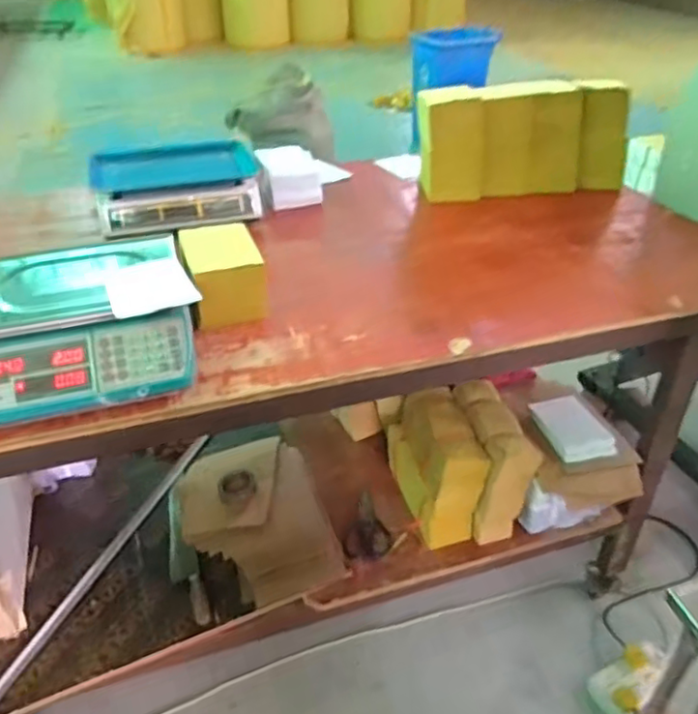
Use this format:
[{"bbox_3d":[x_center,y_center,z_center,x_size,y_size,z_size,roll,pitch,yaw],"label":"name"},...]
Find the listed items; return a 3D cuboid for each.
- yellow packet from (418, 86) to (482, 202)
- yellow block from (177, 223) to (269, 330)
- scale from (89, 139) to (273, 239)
[{"bbox_3d":[0.226,-0.465,1.385,0.126,0.220,0.117,-5,36,-5],"label":"yellow packet"},{"bbox_3d":[-0.204,-0.134,1.018,0.114,0.101,0.186,-12,38,-15],"label":"yellow block"},{"bbox_3d":[-0.352,-0.357,1.297,0.338,0.107,0.237,-11,38,-14],"label":"scale"}]

